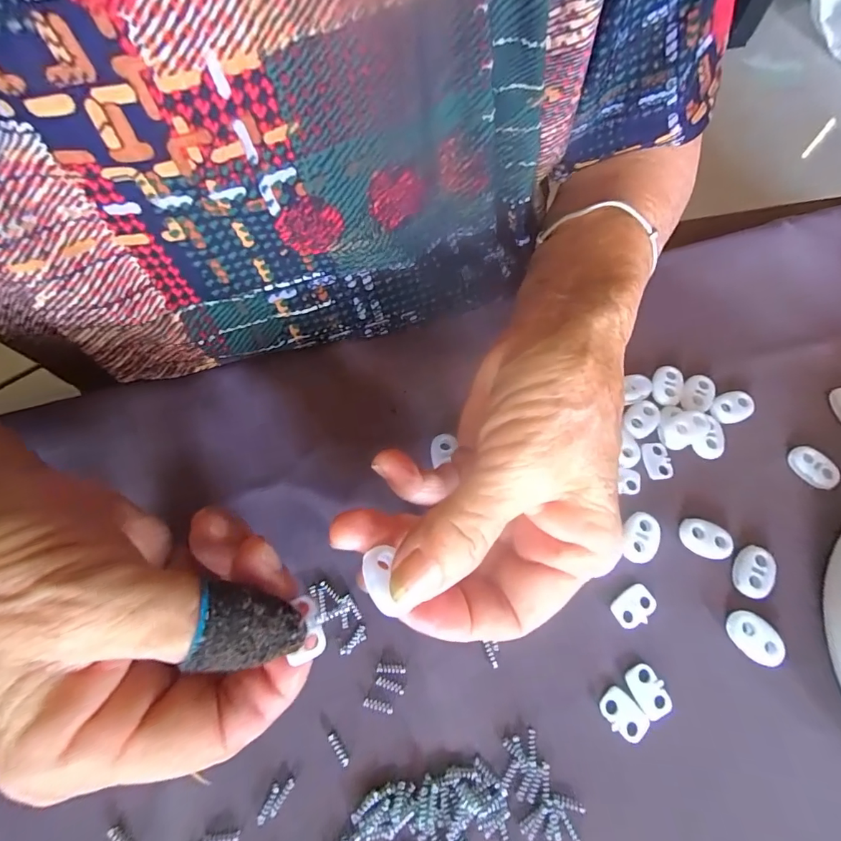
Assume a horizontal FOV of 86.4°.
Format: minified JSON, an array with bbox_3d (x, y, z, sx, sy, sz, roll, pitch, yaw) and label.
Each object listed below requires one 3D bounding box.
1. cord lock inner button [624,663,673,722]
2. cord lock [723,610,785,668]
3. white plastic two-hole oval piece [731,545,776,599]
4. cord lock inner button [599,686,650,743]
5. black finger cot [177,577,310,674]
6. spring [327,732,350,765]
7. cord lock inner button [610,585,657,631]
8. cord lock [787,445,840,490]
[{"bbox_3d":[0.091,0.108,0.177,0.013,0.004,0.019,-29,70,-13],"label":"cord lock inner button"},{"bbox_3d":[0.138,0.090,0.185,0.021,0.005,0.015,39,71,15],"label":"cord lock"},{"bbox_3d":[0.146,0.066,0.196,0.015,0.005,0.022,23,68,9],"label":"white plastic two-hole oval piece"},{"bbox_3d":[0.080,0.115,0.175,0.013,0.004,0.019,-42,73,-17],"label":"cord lock inner button"},{"bbox_3d":[-0.052,0.059,0.129,0.018,0.032,0.018,-14,61,40],"label":"black finger cot"},{"bbox_3d":[-0.031,0.123,0.167,0.004,0.004,0.012,-37,72,-16],"label":"spring"},{"bbox_3d":[0.091,0.080,0.191,0.020,0.004,0.013,-34,71,-15],"label":"cord lock inner button"},{"bbox_3d":[0.190,0.023,0.217,0.015,0.006,0.022,-30,70,-13],"label":"cord lock"}]

